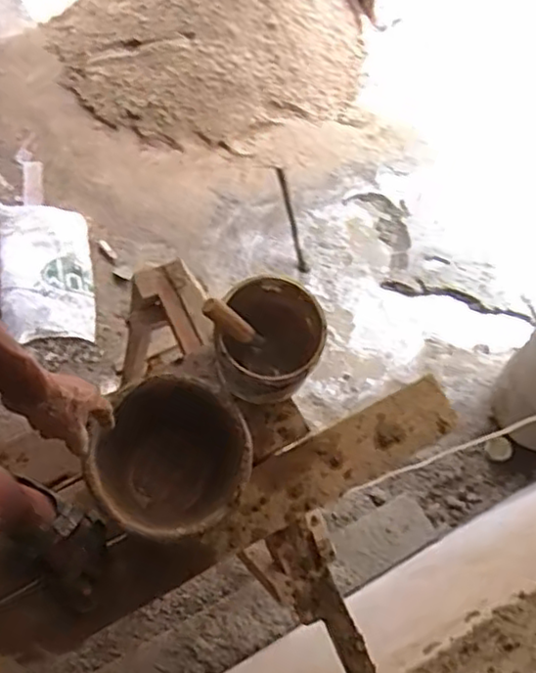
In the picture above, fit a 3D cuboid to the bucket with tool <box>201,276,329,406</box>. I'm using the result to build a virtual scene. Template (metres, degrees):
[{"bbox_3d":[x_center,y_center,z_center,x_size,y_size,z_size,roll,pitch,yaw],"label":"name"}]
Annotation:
[{"bbox_3d":[-0.003,0.011,1.152,0.182,0.210,0.182,1,70,-2],"label":"bucket with tool"}]

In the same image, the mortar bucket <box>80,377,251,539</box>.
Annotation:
[{"bbox_3d":[-0.151,0.208,1.112,0.246,0.176,0.233,1,70,-2],"label":"mortar bucket"}]

